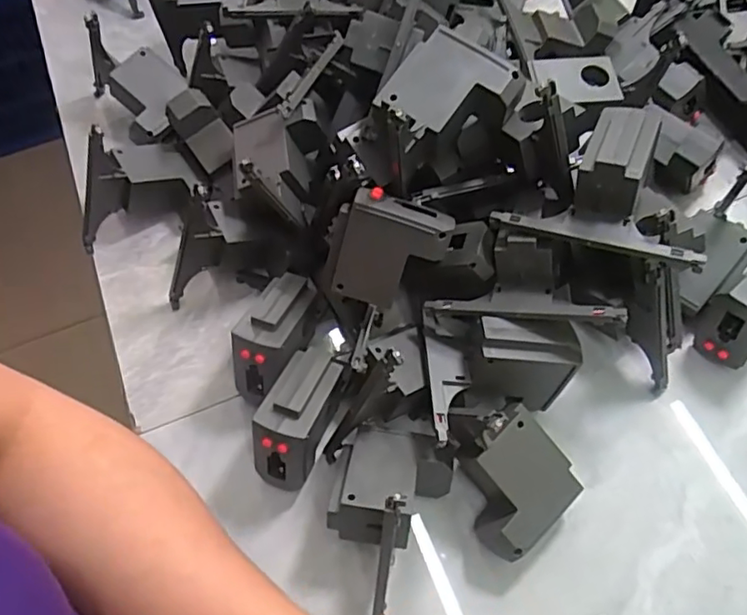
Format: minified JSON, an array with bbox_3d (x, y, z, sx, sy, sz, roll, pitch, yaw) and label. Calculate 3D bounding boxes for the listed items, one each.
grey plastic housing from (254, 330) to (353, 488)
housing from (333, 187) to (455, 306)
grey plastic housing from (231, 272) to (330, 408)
[{"bbox_3d":[-0.053,0.081,0.455,0.047,0.080,0.103,21,64,11],"label":"grey plastic housing"},{"bbox_3d":[0.011,-0.040,0.443,0.070,0.078,0.022,18,26,-3],"label":"housing"},{"bbox_3d":[-0.077,0.026,0.485,0.043,0.080,0.103,17,63,10],"label":"grey plastic housing"}]

